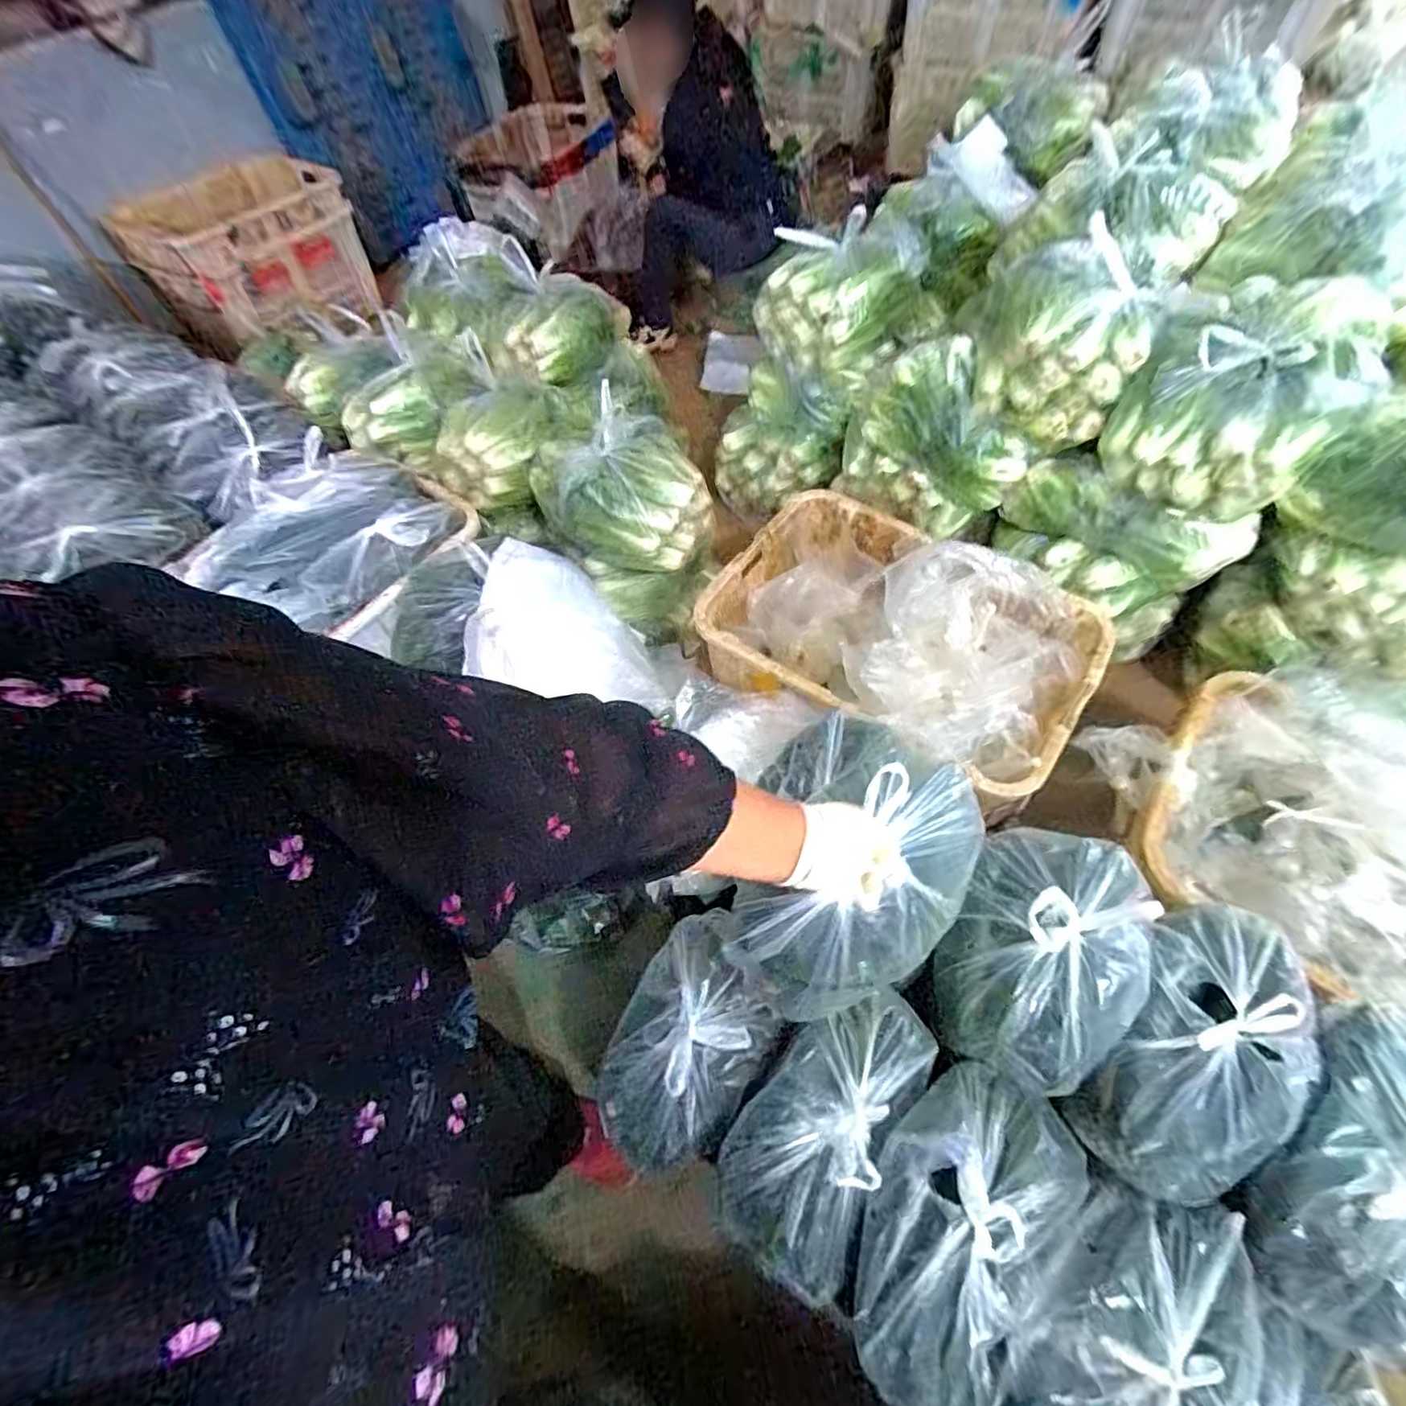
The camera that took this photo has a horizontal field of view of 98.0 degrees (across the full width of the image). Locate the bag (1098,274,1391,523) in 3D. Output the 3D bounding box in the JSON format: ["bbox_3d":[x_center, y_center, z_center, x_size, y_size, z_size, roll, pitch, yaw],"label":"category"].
[{"bbox_3d":[0.984,-0.570,1.138,0.334,0.272,0.308,30,65,19],"label":"bag"}]

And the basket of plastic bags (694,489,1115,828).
[{"bbox_3d":[0.376,-0.143,1.186,0.671,0.215,0.496,33,66,20],"label":"basket of plastic bags"}]

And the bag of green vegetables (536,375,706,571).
[{"bbox_3d":[-0.165,-0.445,1.304,0.323,0.206,0.318,-31,62,-14],"label":"bag of green vegetables"}]

